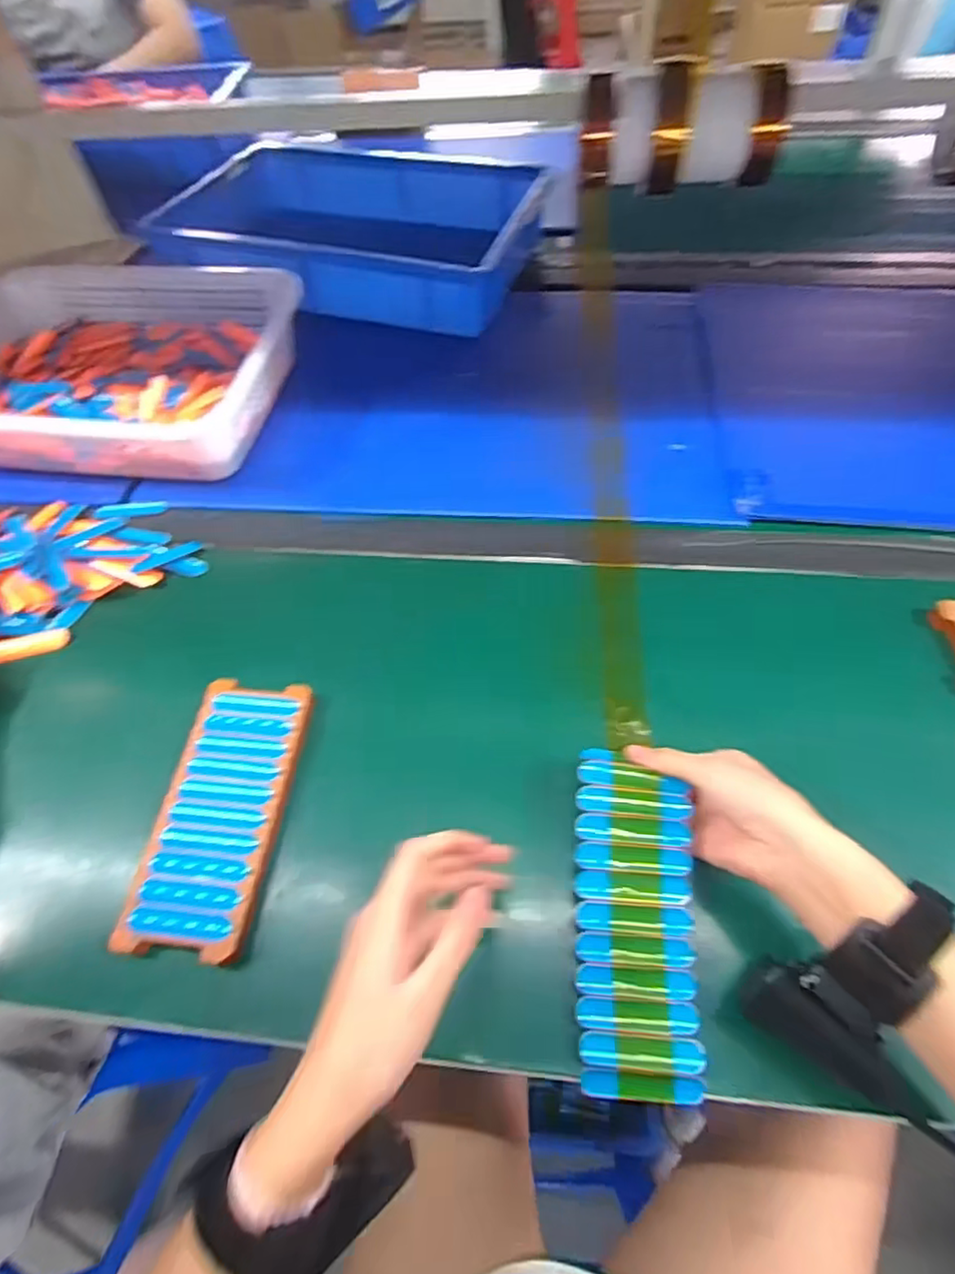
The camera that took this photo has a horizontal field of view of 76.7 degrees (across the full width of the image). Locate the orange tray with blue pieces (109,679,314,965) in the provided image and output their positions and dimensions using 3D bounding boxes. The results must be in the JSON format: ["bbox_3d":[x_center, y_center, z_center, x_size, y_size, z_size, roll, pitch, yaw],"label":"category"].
[{"bbox_3d":[-0.164,0.112,0.395,0.077,0.023,0.170,3,56,6],"label":"orange tray with blue pieces"}]

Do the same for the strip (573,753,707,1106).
[{"bbox_3d":[0.088,0.154,0.340,0.063,0.019,0.176,0,68,4],"label":"strip"}]

